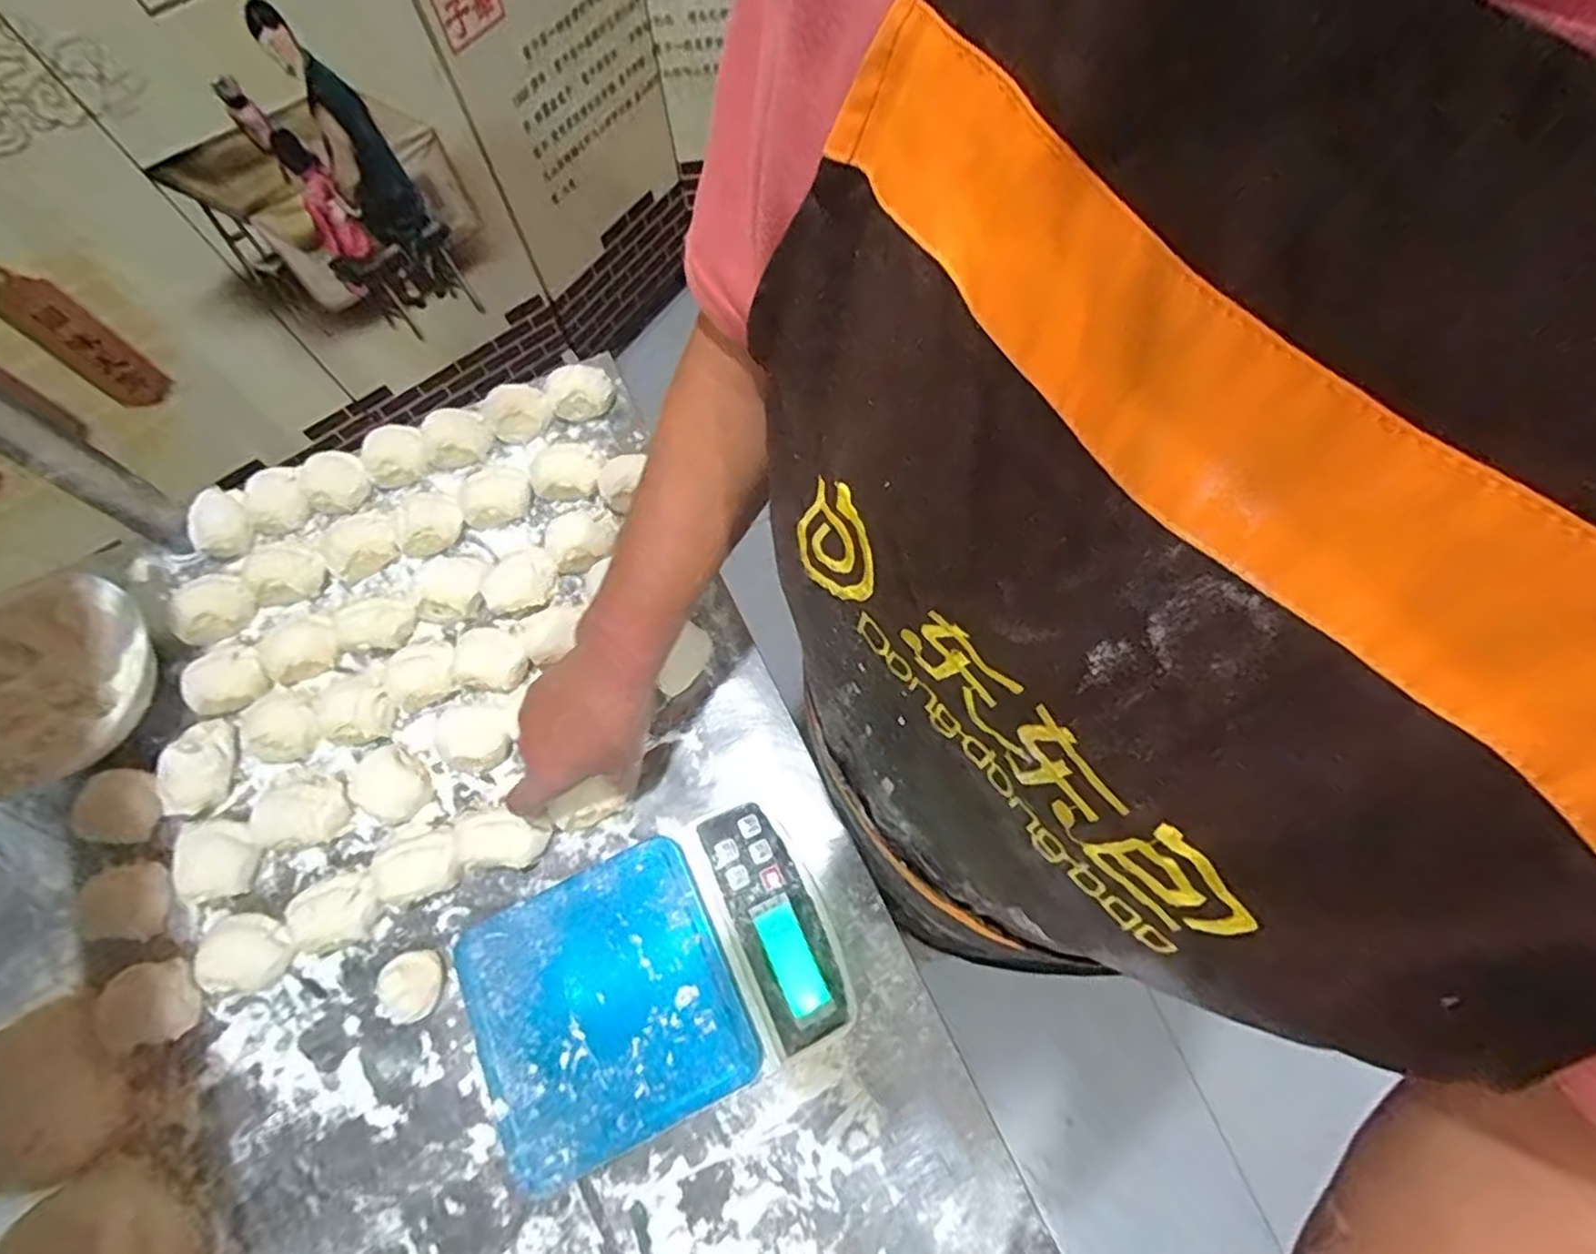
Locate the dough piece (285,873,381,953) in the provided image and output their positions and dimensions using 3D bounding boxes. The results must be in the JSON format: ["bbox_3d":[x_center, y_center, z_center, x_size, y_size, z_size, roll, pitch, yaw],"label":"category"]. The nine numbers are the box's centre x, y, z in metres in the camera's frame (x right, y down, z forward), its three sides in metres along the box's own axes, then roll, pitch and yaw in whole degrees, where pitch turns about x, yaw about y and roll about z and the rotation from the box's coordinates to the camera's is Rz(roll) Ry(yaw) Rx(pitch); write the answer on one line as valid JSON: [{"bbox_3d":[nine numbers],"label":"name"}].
[{"bbox_3d":[-0.305,0.188,0.476,0.047,0.029,0.037,-21,69,-6],"label":"dough piece"}]

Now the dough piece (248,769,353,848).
[{"bbox_3d":[-0.347,0.127,0.504,0.056,0.037,0.053,-1,68,2],"label":"dough piece"}]

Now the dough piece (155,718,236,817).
[{"bbox_3d":[-0.433,0.101,0.521,0.040,0.032,0.067,17,70,9],"label":"dough piece"}]

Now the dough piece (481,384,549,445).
[{"bbox_3d":[-0.250,-0.190,0.636,0.051,0.031,0.045,-34,71,-11],"label":"dough piece"}]

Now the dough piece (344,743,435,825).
[{"bbox_3d":[-0.289,0.111,0.510,0.046,0.027,0.043,-1,68,2],"label":"dough piece"}]

